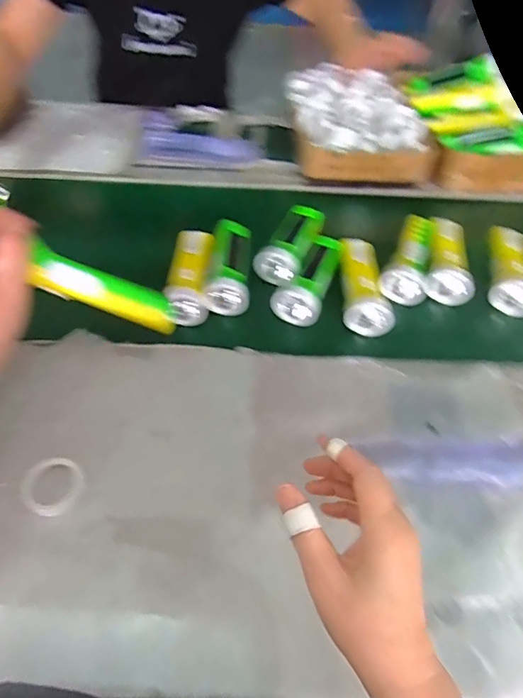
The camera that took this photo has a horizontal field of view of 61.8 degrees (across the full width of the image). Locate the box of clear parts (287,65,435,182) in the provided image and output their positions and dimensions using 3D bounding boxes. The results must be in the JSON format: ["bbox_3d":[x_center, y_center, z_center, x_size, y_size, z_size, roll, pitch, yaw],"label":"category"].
[{"bbox_3d":[0.169,-0.403,0.789,0.223,0.070,0.259,1,51,-2],"label":"box of clear parts"}]

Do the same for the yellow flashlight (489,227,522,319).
[{"bbox_3d":[0.351,-0.117,0.617,0.064,0.046,0.141,9,51,4],"label":"yellow flashlight"}]

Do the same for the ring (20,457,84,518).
[{"bbox_3d":[-0.204,0.133,0.427,0.055,0.007,0.055,2,51,-2],"label":"ring"}]

